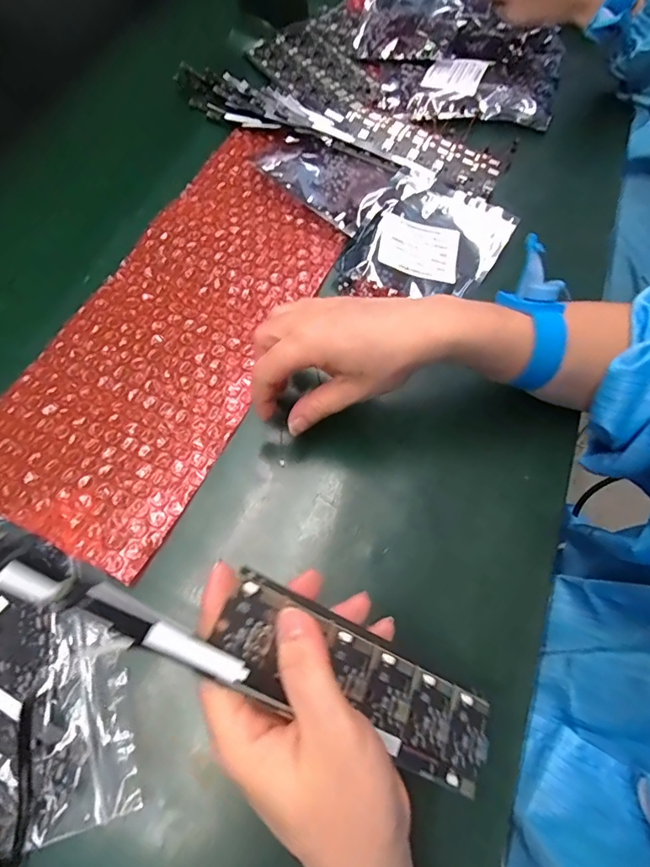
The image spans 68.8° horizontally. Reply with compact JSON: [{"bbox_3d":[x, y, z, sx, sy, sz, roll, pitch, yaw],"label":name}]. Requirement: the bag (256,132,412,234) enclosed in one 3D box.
[{"bbox_3d":[-0.002,-0.205,0.377,0.104,0.008,0.075,33,67,12],"label":"bag"}]

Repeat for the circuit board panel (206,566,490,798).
[{"bbox_3d":[0.017,0.099,0.186,0.129,0.008,0.037,35,58,-16],"label":"circuit board panel"}]

